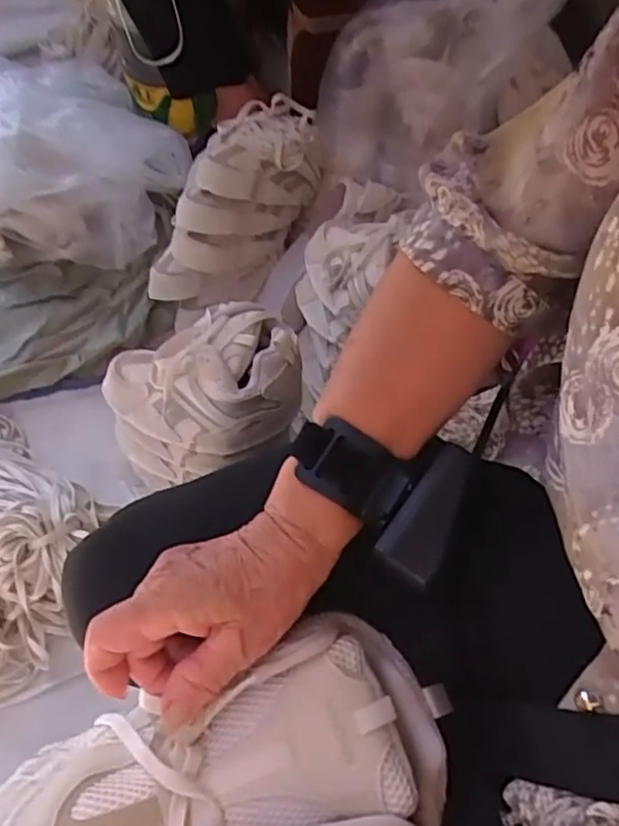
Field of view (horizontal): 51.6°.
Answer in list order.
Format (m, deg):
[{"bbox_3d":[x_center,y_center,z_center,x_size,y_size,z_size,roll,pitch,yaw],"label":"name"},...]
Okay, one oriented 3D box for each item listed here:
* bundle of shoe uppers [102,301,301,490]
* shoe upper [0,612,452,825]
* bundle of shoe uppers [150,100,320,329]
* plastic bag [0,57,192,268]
[{"bbox_3d":[-0.106,-0.011,0.623,0.192,0.161,0.147,-1,60,-3],"label":"bundle of shoe uppers"},{"bbox_3d":[-0.064,0.196,0.320,0.264,0.078,0.107,-22,63,0],"label":"shoe upper"},{"bbox_3d":[-0.088,-0.278,0.850,0.120,0.156,0.298,31,64,14],"label":"bundle of shoe uppers"},{"bbox_3d":[-0.442,-0.446,1.051,0.461,0.165,0.393,36,65,17],"label":"plastic bag"}]

